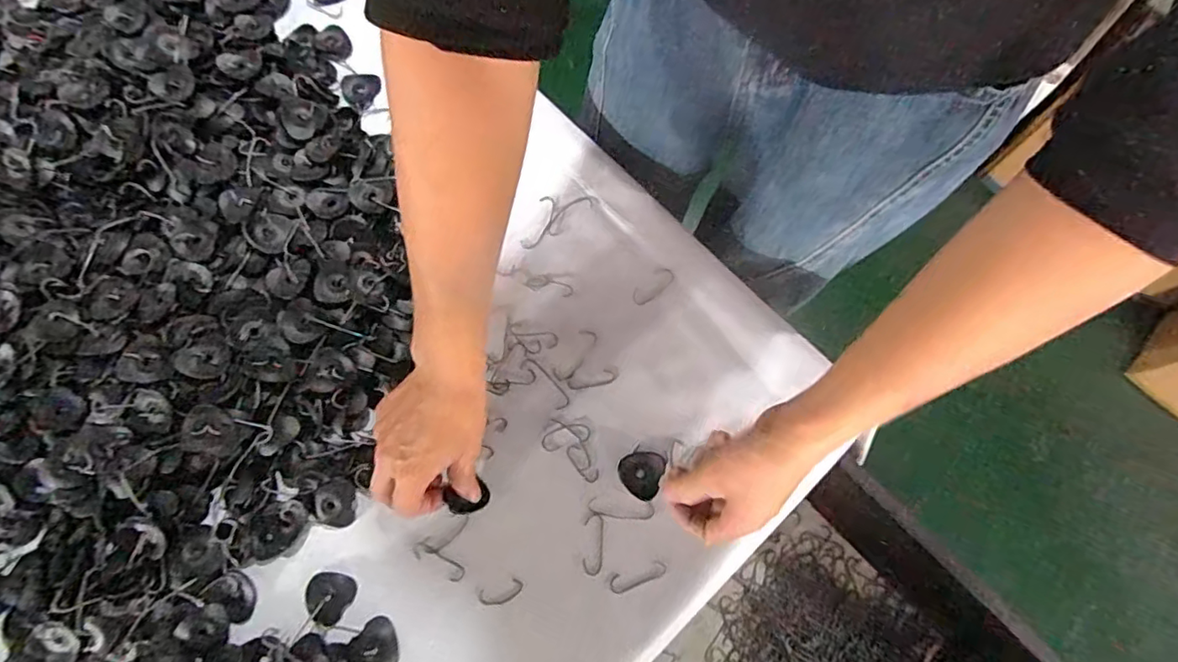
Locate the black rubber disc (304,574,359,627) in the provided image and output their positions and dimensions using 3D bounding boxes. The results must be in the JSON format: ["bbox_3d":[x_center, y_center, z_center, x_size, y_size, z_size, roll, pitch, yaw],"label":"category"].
[{"bbox_3d":[-0.192,0.195,0.422,0.033,0.004,0.035,0,74,0],"label":"black rubber disc"}]

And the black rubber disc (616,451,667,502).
[{"bbox_3d":[0.040,0.111,0.450,0.033,0.004,0.036,0,74,0],"label":"black rubber disc"}]

